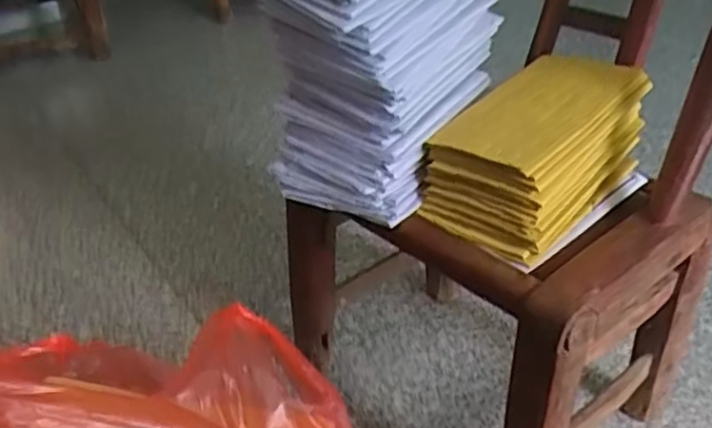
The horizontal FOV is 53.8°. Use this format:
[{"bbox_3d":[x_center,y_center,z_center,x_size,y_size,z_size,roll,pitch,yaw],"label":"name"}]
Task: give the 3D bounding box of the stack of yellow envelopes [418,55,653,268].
[{"bbox_3d":[0.179,-0.069,0.698,0.139,0.095,0.225,26,46,37],"label":"stack of yellow envelopes"}]

